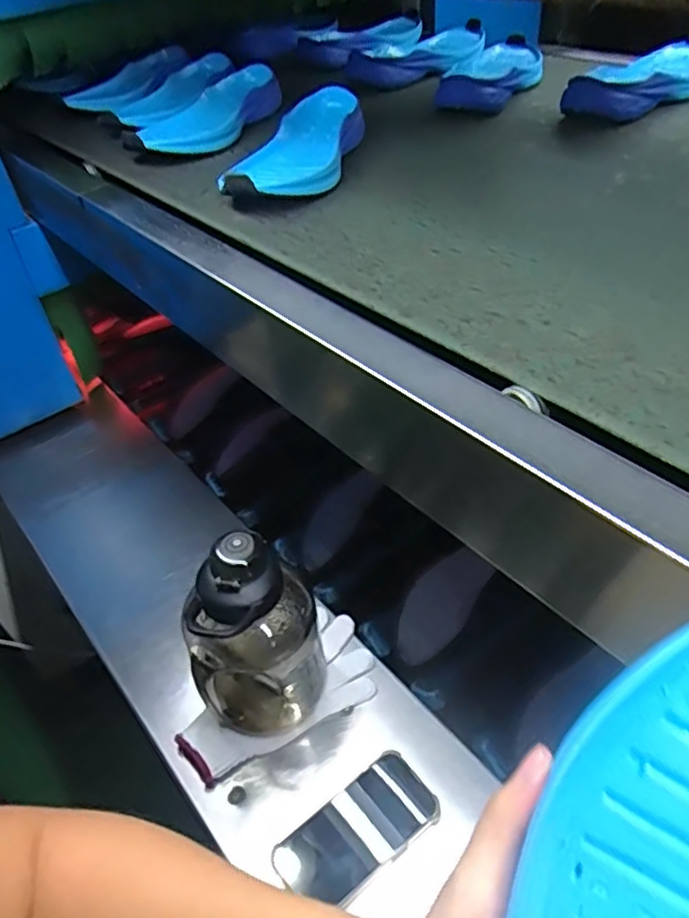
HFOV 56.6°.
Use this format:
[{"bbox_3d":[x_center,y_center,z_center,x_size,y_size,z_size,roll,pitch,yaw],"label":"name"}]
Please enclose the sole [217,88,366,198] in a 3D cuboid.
[{"bbox_3d":[-0.046,-0.328,0.675,0.094,0.038,0.256,4,41,14],"label":"sole"}]

